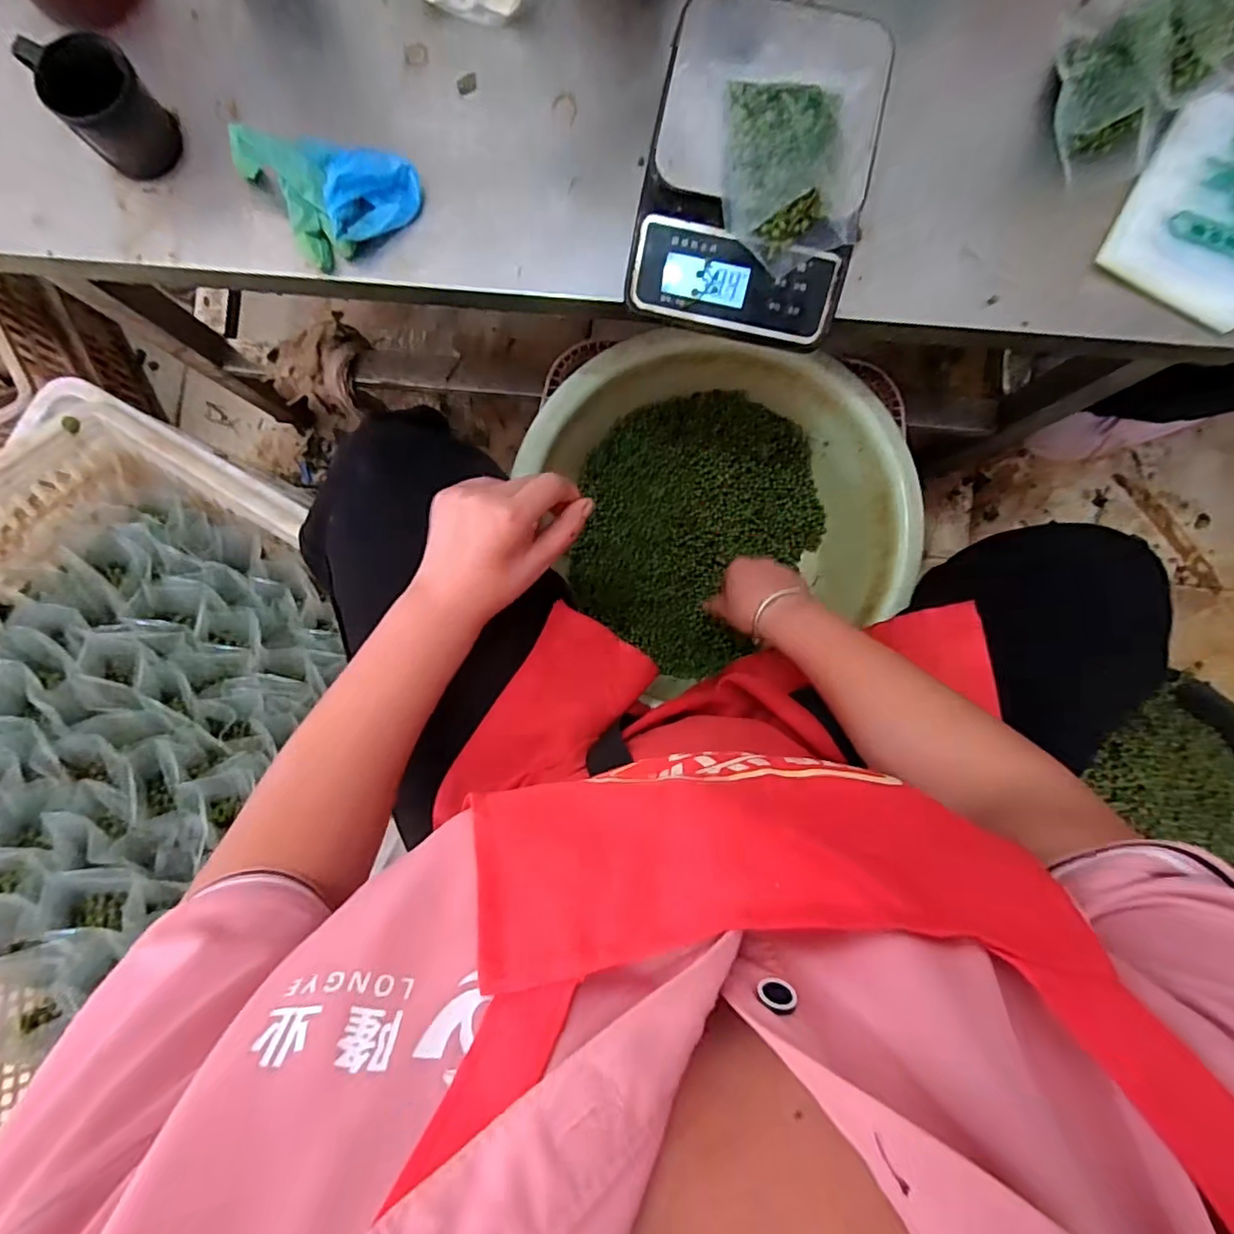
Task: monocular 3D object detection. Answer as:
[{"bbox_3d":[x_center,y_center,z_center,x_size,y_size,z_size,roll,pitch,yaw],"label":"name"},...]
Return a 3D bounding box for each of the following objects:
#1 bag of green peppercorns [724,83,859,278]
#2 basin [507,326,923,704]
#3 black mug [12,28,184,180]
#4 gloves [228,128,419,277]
[{"bbox_3d":[0.110,-0.291,0.384,0.077,0.031,0.120,-1,88,0],"label":"bag of green peppercorns"},{"bbox_3d":[0.098,-0.119,0.616,0.332,0.126,0.324,-24,89,-1],"label":"basin"},{"bbox_3d":[-0.366,-0.368,0.418,0.080,0.065,0.059,44,89,1],"label":"black mug"},{"bbox_3d":[-0.207,-0.320,0.431,0.107,0.046,0.097,-32,89,-1],"label":"gloves"}]

